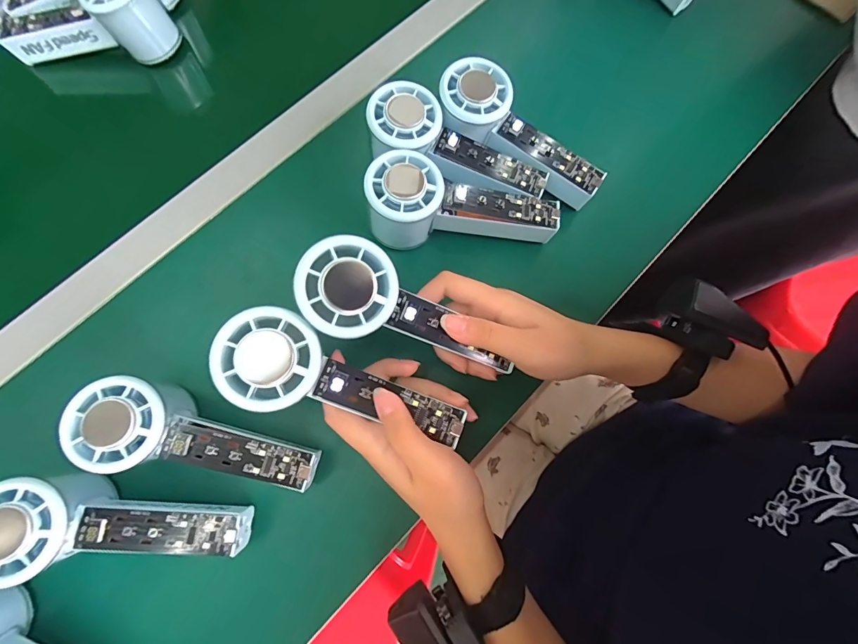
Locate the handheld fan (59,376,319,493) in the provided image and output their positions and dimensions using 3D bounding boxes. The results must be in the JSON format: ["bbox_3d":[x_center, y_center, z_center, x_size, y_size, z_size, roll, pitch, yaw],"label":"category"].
[{"bbox_3d":[-0.153,0.081,0.268,0.153,0.036,0.053,19,75,-10],"label":"handheld fan"}]

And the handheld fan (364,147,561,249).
[{"bbox_3d":[0.028,-0.091,0.312,0.146,0.054,0.055,4,75,0],"label":"handheld fan"}]

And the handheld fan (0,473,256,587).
[{"bbox_3d":[-0.200,0.131,0.259,0.157,0.047,0.058,9,75,-13],"label":"handheld fan"}]

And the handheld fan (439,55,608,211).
[{"bbox_3d":[0.074,-0.151,0.324,0.150,0.032,0.053,34,77,-7],"label":"handheld fan"}]

